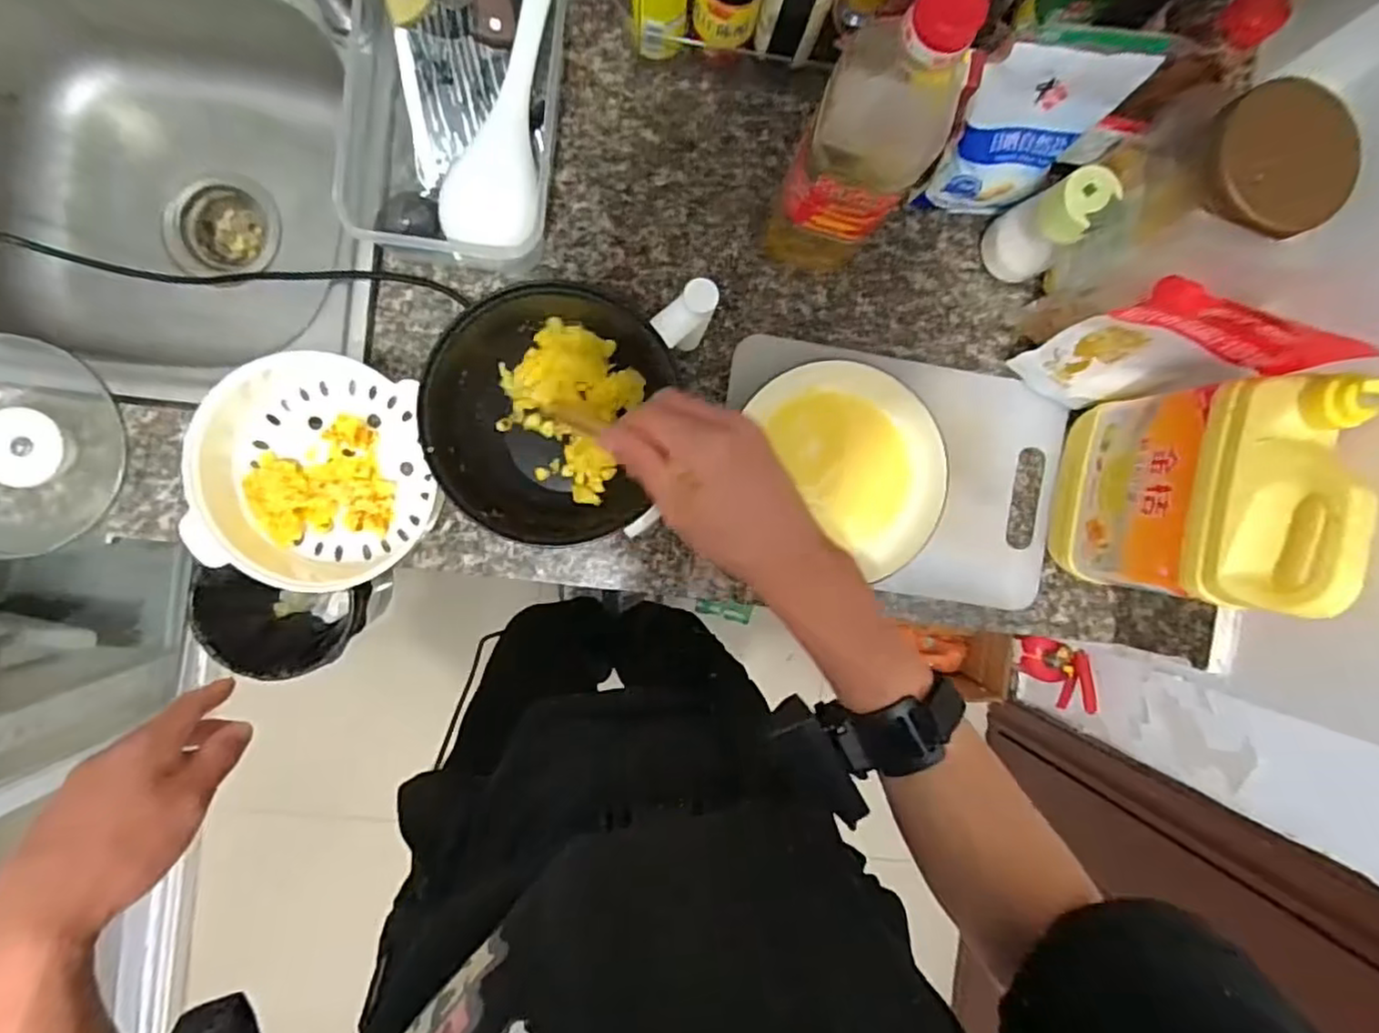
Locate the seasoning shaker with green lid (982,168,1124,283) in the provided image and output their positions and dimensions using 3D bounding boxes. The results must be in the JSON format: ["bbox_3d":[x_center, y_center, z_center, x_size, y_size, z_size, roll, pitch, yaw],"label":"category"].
[{"bbox_3d":[0.277,-0.225,0.525,0.044,0.111,0.054,-33,94,-4],"label":"seasoning shaker with green lid"}]

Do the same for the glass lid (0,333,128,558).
[{"bbox_3d":[-0.519,-0.052,0.510,0.158,0.038,0.161,0,92,-5],"label":"glass lid"}]

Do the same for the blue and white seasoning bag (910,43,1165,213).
[{"bbox_3d":[0.253,-0.289,0.513,0.107,0.135,0.062,-13,93,-5],"label":"blue and white seasoning bag"}]

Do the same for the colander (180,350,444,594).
[{"bbox_3d":[-0.281,-0.033,0.512,0.151,0.063,0.177,6,91,-6],"label":"colander"}]

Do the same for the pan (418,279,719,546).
[{"bbox_3d":[-0.096,-0.073,0.488,0.181,0.132,0.182,8,91,-6],"label":"pan"}]

